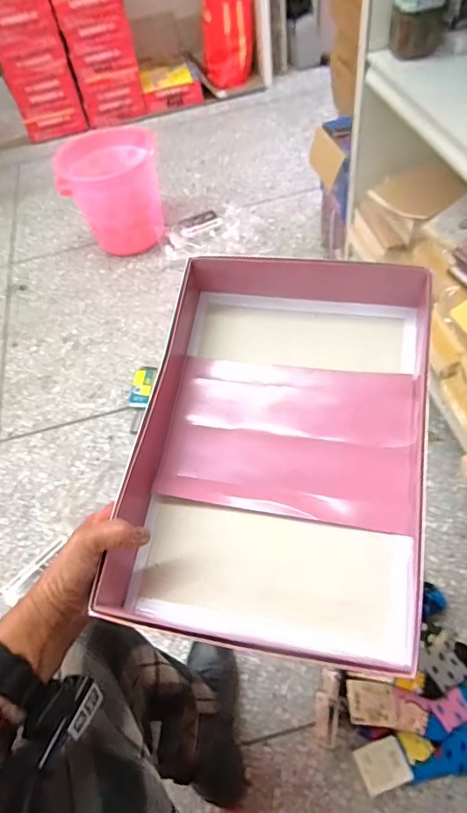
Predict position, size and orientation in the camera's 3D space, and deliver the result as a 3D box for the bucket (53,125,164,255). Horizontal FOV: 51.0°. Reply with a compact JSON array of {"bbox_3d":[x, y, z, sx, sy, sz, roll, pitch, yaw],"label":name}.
[{"bbox_3d":[-0.400,-0.716,1.631,0.311,0.283,0.312,-4,53,6],"label":"bucket"}]

